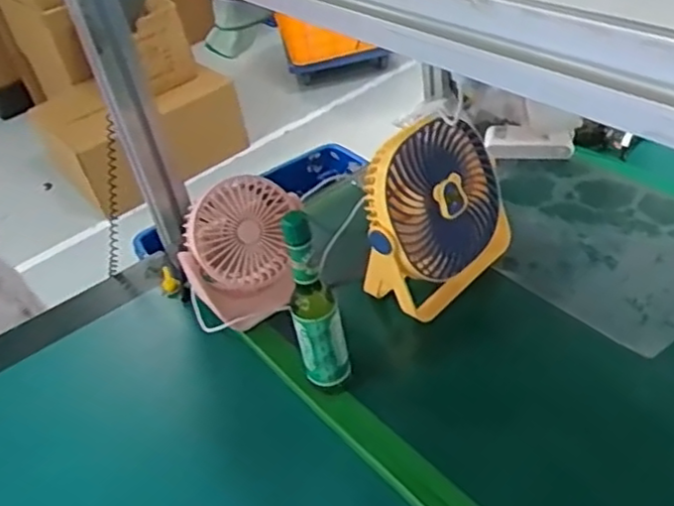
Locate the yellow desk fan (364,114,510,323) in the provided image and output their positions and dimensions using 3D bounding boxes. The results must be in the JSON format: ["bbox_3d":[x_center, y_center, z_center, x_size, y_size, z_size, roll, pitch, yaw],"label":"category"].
[{"bbox_3d":[0.100,-0.039,0.664,0.075,0.162,0.164,30,54,34],"label":"yellow desk fan"}]

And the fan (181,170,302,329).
[{"bbox_3d":[-0.091,-0.001,0.671,0.124,0.116,0.090,-13,42,-6],"label":"fan"}]

